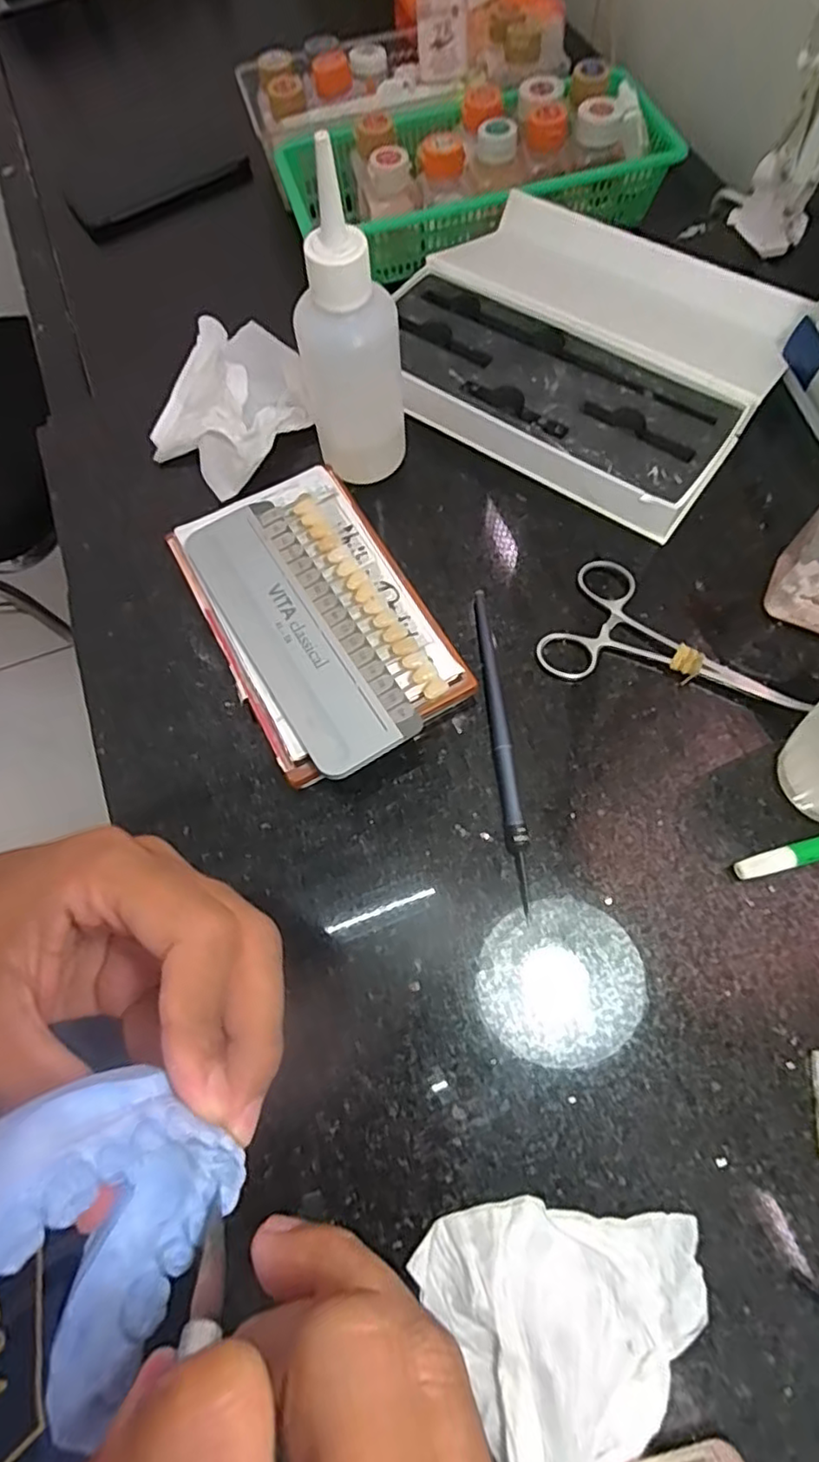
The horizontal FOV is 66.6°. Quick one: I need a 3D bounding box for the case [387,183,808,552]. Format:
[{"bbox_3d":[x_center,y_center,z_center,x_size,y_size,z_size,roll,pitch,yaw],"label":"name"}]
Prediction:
[{"bbox_3d":[0.101,-0.226,0.366,0.205,0.030,0.194,30,72,14],"label":"case"}]

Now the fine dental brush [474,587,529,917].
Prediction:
[{"bbox_3d":[0.043,0.003,0.288,0.009,0.009,0.153,-5,68,1],"label":"fine dental brush"}]

